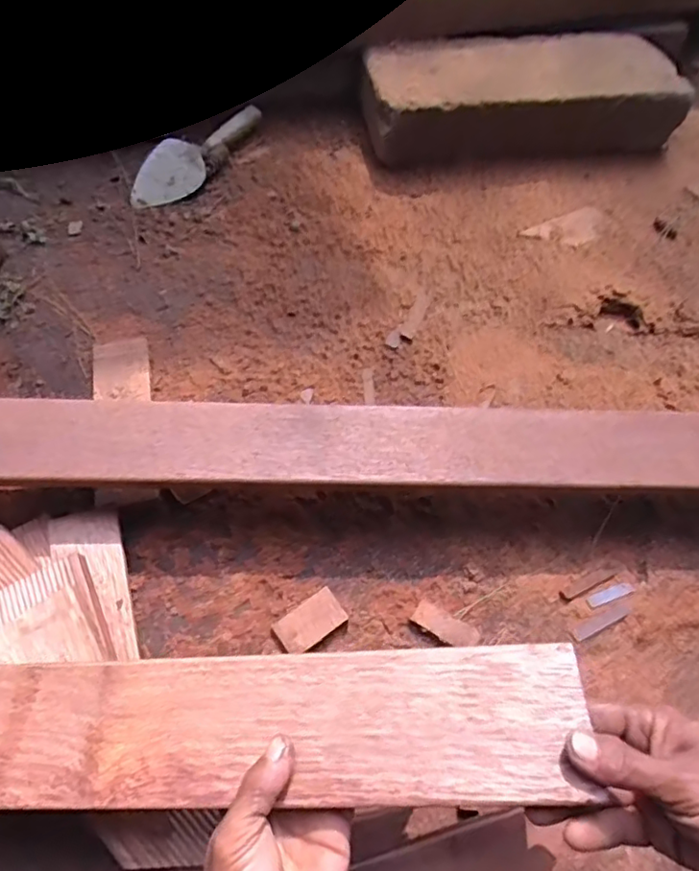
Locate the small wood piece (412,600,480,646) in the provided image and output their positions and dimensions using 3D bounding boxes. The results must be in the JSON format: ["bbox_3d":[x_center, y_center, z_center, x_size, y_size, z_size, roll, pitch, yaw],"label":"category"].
[{"bbox_3d":[0.092,0.181,0.567,0.062,0.009,0.026,30,63,16],"label":"small wood piece"}]

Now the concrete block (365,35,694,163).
[{"bbox_3d":[0.270,-0.553,0.961,0.498,0.118,0.186,-8,59,-6],"label":"concrete block"}]

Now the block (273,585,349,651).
[{"bbox_3d":[-0.037,0.177,0.563,0.065,0.009,0.037,-31,64,-19],"label":"block"}]

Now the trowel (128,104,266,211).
[{"bbox_3d":[-0.235,-0.434,0.908,0.099,0.046,0.246,21,60,12],"label":"trowel"}]

